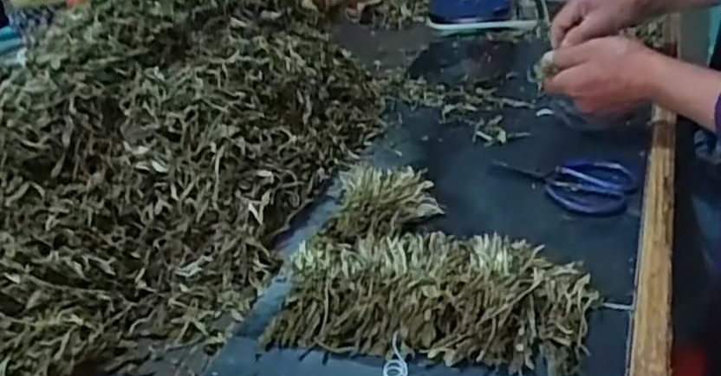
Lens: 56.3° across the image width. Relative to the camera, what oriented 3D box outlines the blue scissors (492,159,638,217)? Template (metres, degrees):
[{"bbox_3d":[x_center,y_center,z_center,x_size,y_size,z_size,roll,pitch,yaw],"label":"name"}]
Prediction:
[{"bbox_3d":[0.205,-0.006,0.696,0.146,0.015,0.083,8,35,23],"label":"blue scissors"}]

